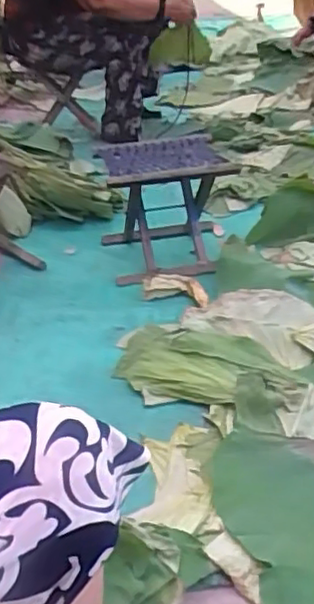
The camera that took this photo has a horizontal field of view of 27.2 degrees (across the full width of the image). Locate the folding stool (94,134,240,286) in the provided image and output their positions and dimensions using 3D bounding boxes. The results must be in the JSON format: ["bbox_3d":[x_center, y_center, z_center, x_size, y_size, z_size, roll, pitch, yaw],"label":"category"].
[{"bbox_3d":[0.020,-0.244,1.632,0.318,0.258,0.314,-5,31,-3],"label":"folding stool"}]

